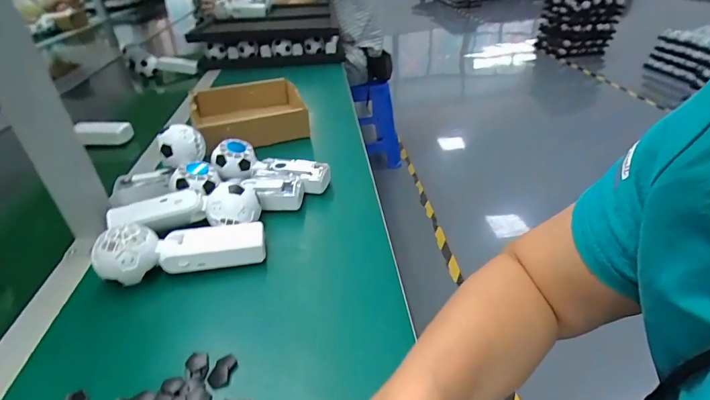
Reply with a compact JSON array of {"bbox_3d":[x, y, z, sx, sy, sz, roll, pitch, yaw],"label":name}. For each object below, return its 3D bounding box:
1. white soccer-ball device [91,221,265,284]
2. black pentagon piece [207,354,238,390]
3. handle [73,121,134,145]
[{"bbox_3d":[-0.184,0.052,0.422,0.169,0.057,0.045,-9,35,-13],"label":"white soccer-ball device"},{"bbox_3d":[-0.112,0.144,0.330,0.018,0.004,0.029,3,35,10],"label":"black pentagon piece"},{"bbox_3d":[-0.464,-0.124,0.725,0.094,0.034,0.033,-10,34,-8],"label":"handle"}]

